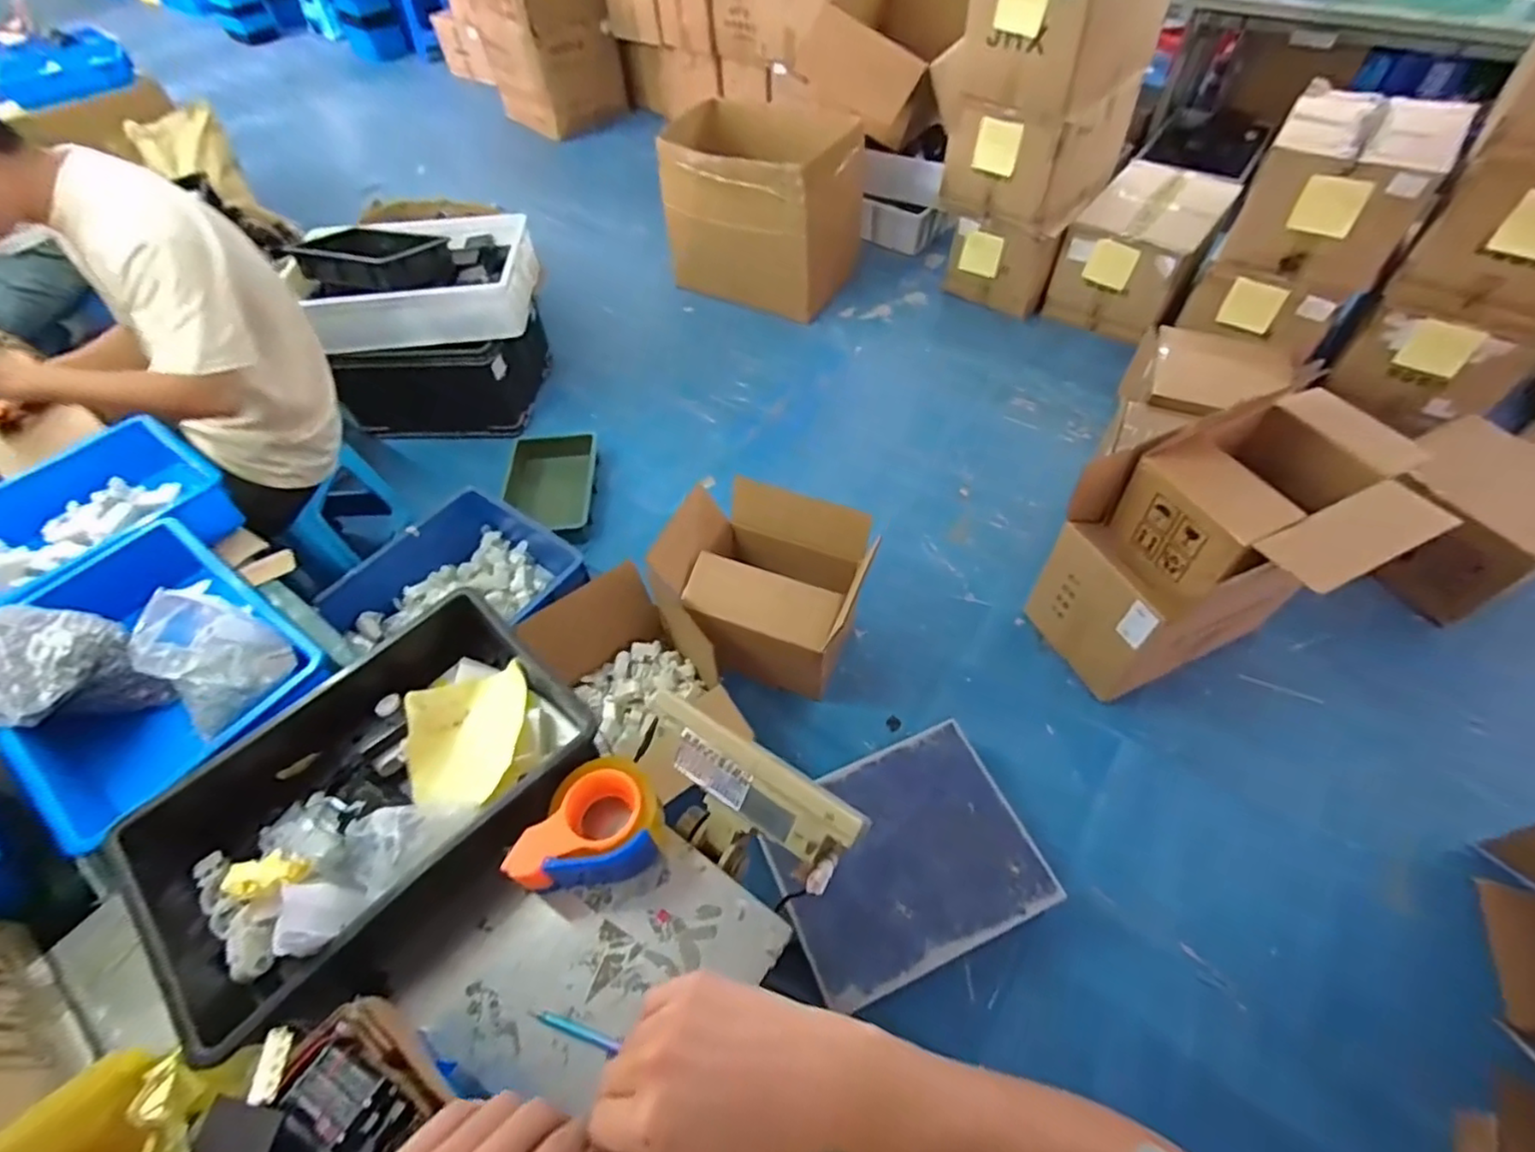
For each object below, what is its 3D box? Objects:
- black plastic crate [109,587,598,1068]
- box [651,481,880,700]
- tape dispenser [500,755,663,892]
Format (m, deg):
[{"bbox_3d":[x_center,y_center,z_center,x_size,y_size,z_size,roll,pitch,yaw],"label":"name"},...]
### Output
[{"bbox_3d":[-0.417,0.236,0.684,0.272,0.107,0.421,37,64,26],"label":"black plastic crate"},{"bbox_3d":[-0.006,0.000,1.564,0.472,0.328,0.362,16,56,14],"label":"box"},{"bbox_3d":[-0.174,0.267,0.667,0.112,0.071,0.144,19,57,16],"label":"tape dispenser"}]

